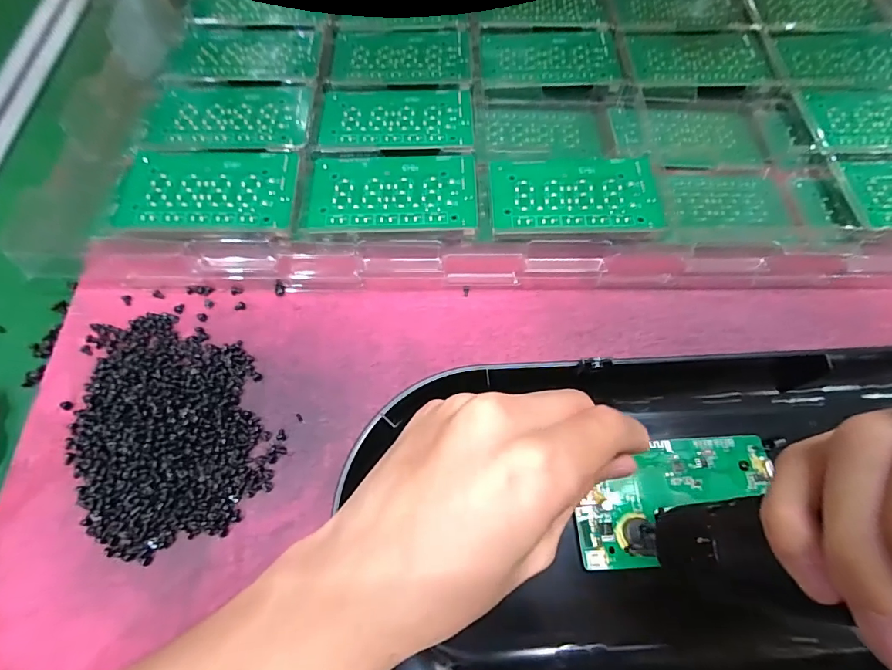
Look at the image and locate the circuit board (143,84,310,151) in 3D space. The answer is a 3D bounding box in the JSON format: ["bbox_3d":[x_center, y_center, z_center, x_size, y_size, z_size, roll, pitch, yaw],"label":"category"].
[{"bbox_3d":[-0.153,-0.154,0.321,0.108,0.004,0.064,2,65,0],"label":"circuit board"}]

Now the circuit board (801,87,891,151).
[{"bbox_3d":[0.321,-0.159,0.333,0.110,0.004,0.061,-5,66,-6],"label":"circuit board"}]

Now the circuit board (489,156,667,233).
[{"bbox_3d":[0.083,-0.093,0.297,0.106,0.004,0.058,-2,66,0],"label":"circuit board"}]

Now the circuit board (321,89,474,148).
[{"bbox_3d":[-0.034,-0.155,0.325,0.105,0.008,0.061,1,65,-3],"label":"circuit board"}]

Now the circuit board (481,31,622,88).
[{"bbox_3d":[0.081,-0.219,0.360,0.107,0.005,0.062,-3,65,-5],"label":"circuit board"}]

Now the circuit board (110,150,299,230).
[{"bbox_3d":[-0.152,-0.093,0.290,0.109,0.004,0.057,0,70,-1],"label":"circuit board"}]

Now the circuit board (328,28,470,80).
[{"bbox_3d":[-0.035,-0.221,0.358,0.105,0.004,0.061,0,65,-3],"label":"circuit board"}]

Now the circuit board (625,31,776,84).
[{"bbox_3d":[0.201,-0.221,0.363,0.110,0.007,0.061,-6,66,-6],"label":"circuit board"}]

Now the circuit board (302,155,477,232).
[{"bbox_3d":[-0.035,-0.093,0.294,0.106,0.004,0.061,-1,66,0],"label":"circuit board"}]

